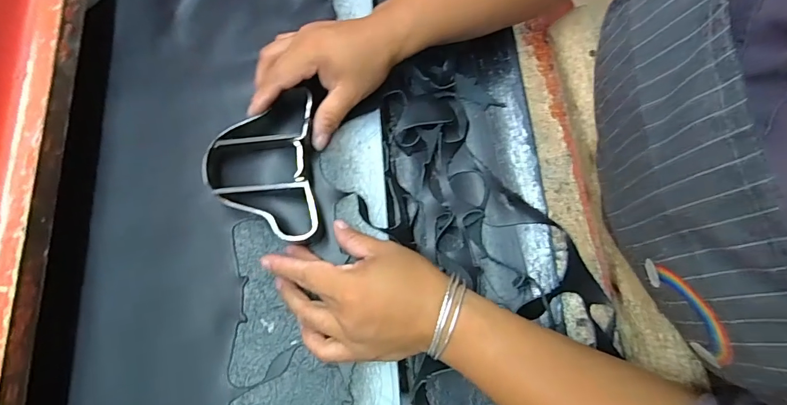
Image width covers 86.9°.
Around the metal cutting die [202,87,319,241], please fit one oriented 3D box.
[{"bbox_3d":[-0.114,-0.029,0.357,0.095,0.025,0.134,-6,73,-1],"label":"metal cutting die"}]

